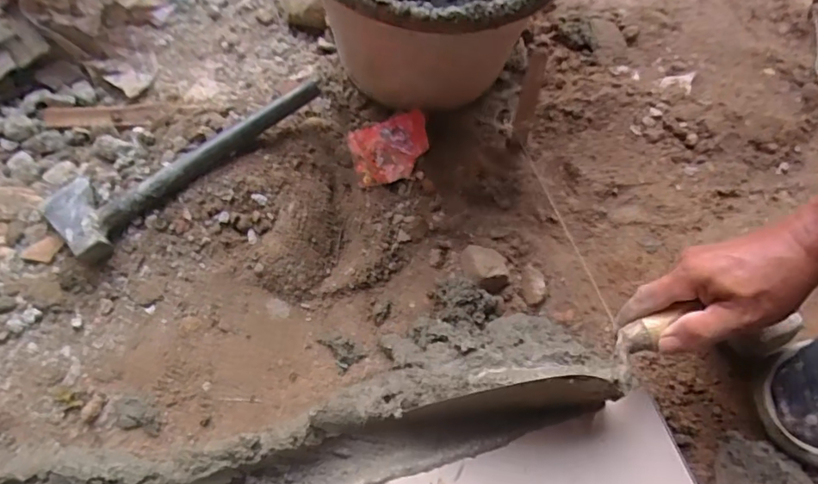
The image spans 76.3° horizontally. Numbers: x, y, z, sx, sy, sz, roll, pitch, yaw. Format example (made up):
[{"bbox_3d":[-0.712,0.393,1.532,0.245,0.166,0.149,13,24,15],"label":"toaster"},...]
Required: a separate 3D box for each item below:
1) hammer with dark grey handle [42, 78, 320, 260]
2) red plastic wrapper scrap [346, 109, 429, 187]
[{"bbox_3d":[-0.225,-0.094,0.525,0.274,0.050,0.094,-40,68,-19],"label":"hammer with dark grey handle"},{"bbox_3d":[-0.019,-0.100,0.549,0.082,0.014,0.068,-18,76,5],"label":"red plastic wrapper scrap"}]

